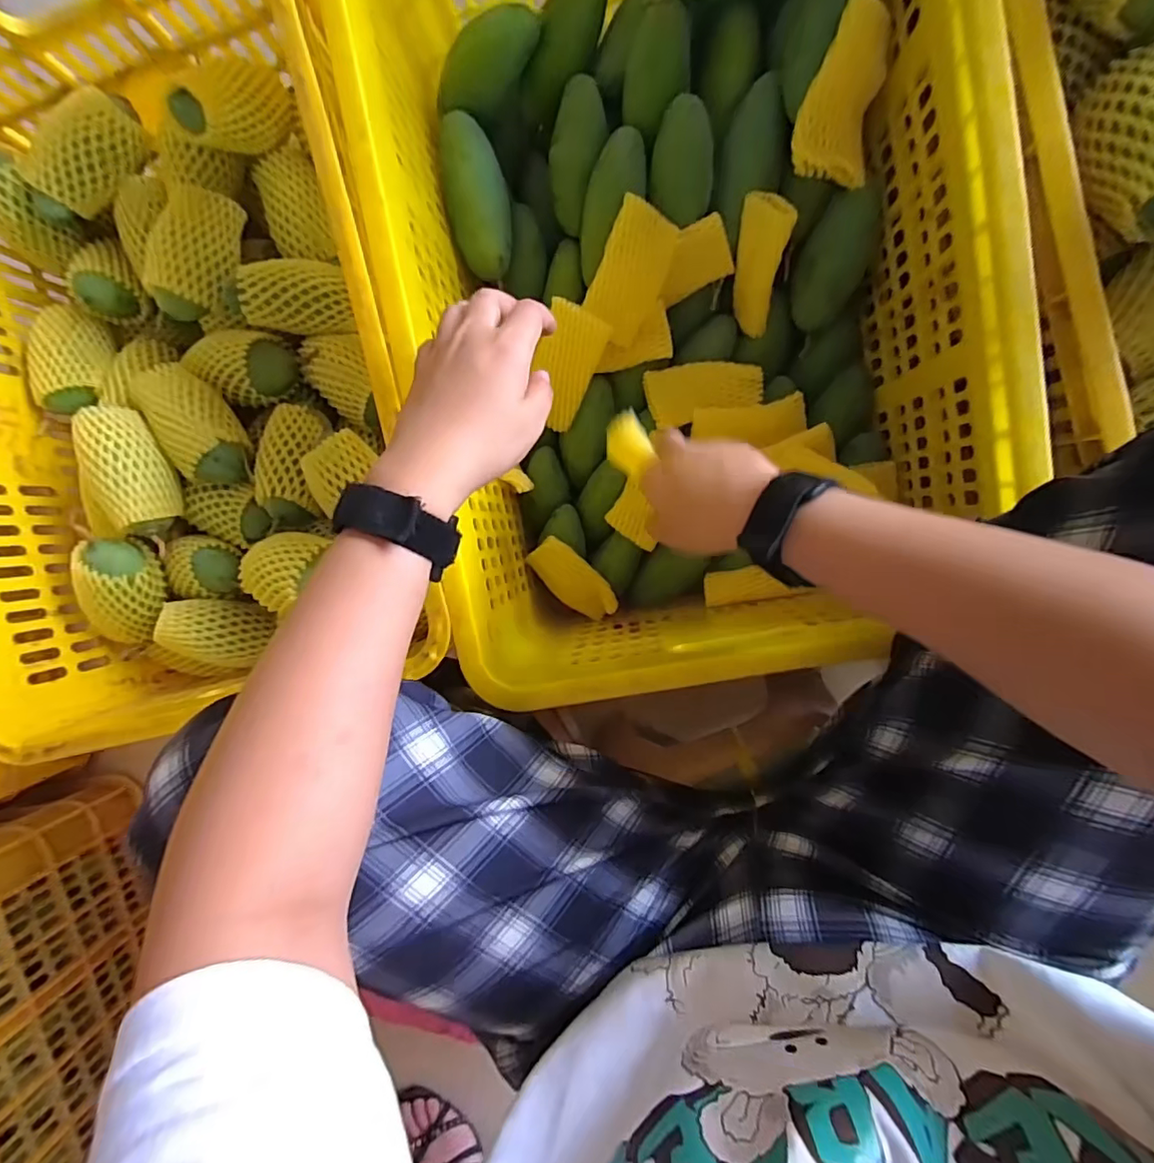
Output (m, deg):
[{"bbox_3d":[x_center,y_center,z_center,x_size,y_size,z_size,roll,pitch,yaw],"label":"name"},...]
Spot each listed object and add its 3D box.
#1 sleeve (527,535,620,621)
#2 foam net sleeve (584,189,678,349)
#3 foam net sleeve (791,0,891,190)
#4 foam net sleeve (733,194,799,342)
[{"bbox_3d":[-0.004,-0.003,0.603,0.053,0.018,0.107,-35,111,32],"label":"sleeve"},{"bbox_3d":[0.049,-0.279,0.507,0.063,0.011,0.105,17,122,-21],"label":"foam net sleeve"},{"bbox_3d":[0.205,-0.361,0.412,0.055,0.033,0.099,-6,138,-21],"label":"foam net sleeve"},{"bbox_3d":[0.164,-0.280,0.502,0.036,0.114,0.035,2,51,6],"label":"foam net sleeve"}]

